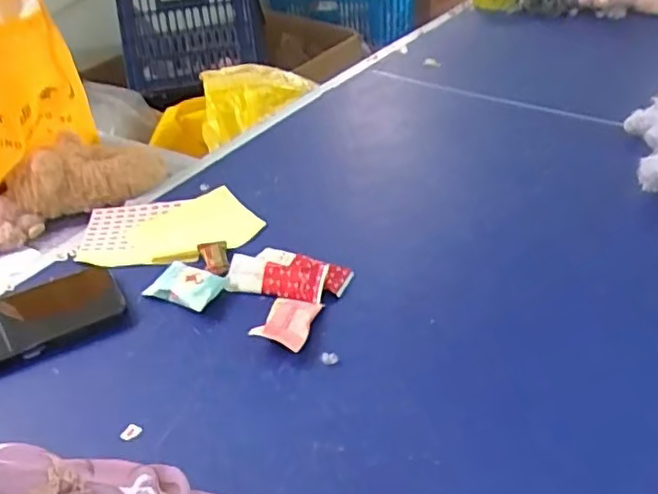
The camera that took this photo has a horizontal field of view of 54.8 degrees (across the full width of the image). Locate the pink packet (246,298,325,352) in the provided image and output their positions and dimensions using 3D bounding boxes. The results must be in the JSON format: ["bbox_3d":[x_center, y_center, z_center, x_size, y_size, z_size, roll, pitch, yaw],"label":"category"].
[{"bbox_3d":[-0.034,0.059,0.525,0.041,0.017,0.060,8,38,16],"label":"pink packet"}]

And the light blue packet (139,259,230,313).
[{"bbox_3d":[-0.129,0.034,0.574,0.062,0.018,0.043,16,41,25],"label":"light blue packet"}]

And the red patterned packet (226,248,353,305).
[{"bbox_3d":[-0.037,0.024,0.583,0.103,0.024,0.054,8,38,16],"label":"red patterned packet"}]

